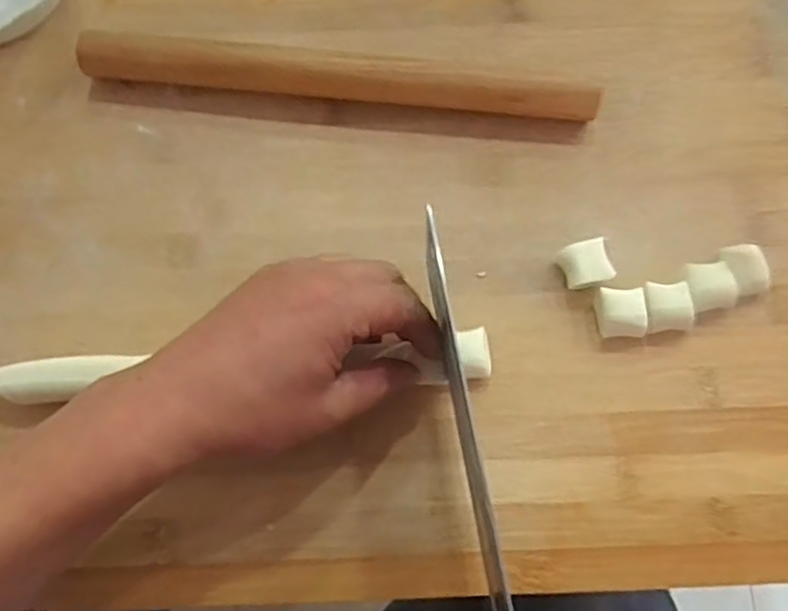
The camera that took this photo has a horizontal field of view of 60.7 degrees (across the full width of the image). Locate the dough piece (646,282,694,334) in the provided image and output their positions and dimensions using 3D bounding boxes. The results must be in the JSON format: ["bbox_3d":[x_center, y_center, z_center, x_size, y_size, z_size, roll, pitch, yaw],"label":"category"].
[{"bbox_3d":[0.144,0.002,0.356,0.023,0.017,0.024,0,73,1],"label":"dough piece"}]

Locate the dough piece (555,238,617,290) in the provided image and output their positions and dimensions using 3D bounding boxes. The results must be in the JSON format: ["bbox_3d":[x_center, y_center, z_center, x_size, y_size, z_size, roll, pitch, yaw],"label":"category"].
[{"bbox_3d":[0.103,-0.020,0.363,0.025,0.018,0.023,-15,73,-4],"label":"dough piece"}]

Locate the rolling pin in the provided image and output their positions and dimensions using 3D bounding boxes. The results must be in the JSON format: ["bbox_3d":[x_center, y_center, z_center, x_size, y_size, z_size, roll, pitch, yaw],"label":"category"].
[{"bbox_3d":[-0.033,-0.132,0.393,0.293,0.029,0.022,7,73,3],"label":"rolling pin"}]

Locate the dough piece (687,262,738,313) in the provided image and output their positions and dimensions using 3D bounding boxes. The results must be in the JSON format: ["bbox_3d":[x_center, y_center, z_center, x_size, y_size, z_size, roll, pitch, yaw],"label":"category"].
[{"bbox_3d":[0.167,-0.009,0.358,0.022,0.018,0.023,0,73,1],"label":"dough piece"}]

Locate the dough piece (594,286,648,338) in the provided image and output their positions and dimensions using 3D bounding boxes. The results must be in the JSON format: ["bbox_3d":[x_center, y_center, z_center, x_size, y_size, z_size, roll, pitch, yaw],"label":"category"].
[{"bbox_3d":[0.120,0.005,0.357,0.023,0.014,0.024,-2,73,0],"label":"dough piece"}]

